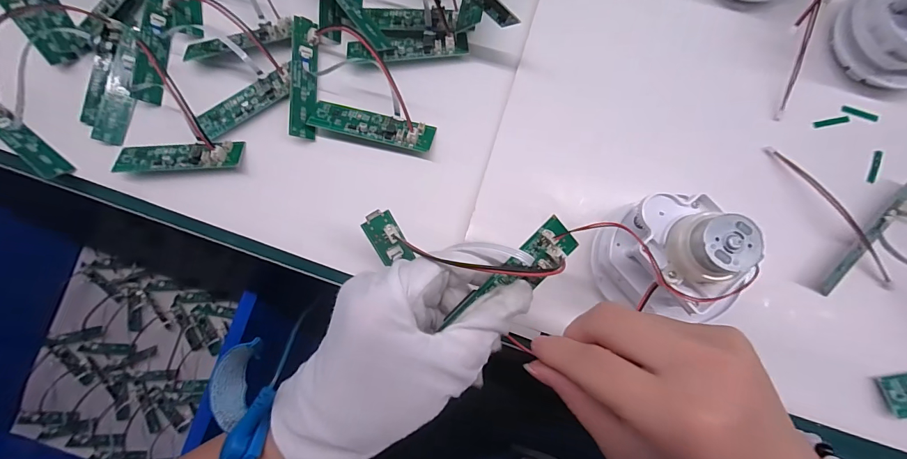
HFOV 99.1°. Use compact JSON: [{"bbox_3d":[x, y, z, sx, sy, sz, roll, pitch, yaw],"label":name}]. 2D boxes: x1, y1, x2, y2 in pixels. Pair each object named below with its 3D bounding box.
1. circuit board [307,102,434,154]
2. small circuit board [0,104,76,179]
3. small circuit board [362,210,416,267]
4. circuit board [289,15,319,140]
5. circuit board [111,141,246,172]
[{"bbox_3d":[-0.054,-0.069,0.254,0.082,0.015,0.021,14,83,5],"label":"circuit board"},{"bbox_3d":[-0.297,-0.063,0.265,0.086,0.018,0.010,39,126,7],"label":"small circuit board"},{"bbox_3d":[-0.036,0.005,0.211,0.017,0.006,0.031,-30,107,-11],"label":"small circuit board"},{"bbox_3d":[-0.100,-0.102,0.262,0.019,0.006,0.081,8,82,-39],"label":"circuit board"},{"bbox_3d":[-0.185,-0.049,0.261,0.081,0.012,0.020,-2,82,2],"label":"circuit board"}]

